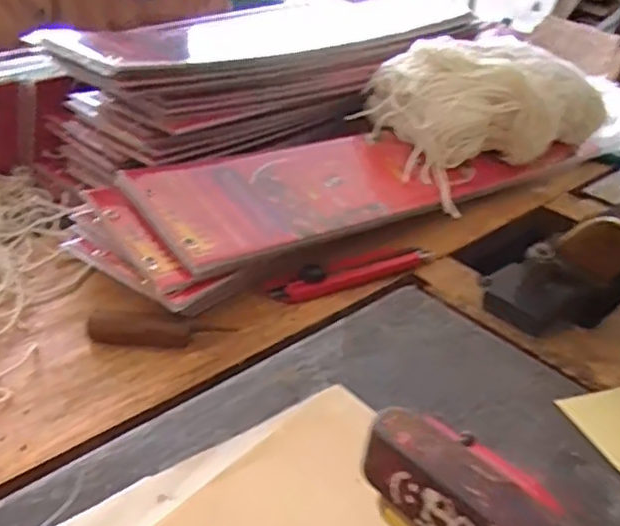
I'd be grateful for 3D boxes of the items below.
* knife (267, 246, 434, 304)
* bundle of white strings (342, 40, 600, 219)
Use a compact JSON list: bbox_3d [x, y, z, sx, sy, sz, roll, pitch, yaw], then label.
[{"bbox_3d":[0.038,0.004,0.505,0.151,0.016,0.021,-16,38,-30],"label":"knife"},{"bbox_3d":[0.172,-0.164,0.679,0.265,0.093,0.157,-25,43,-38],"label":"bundle of white strings"}]

